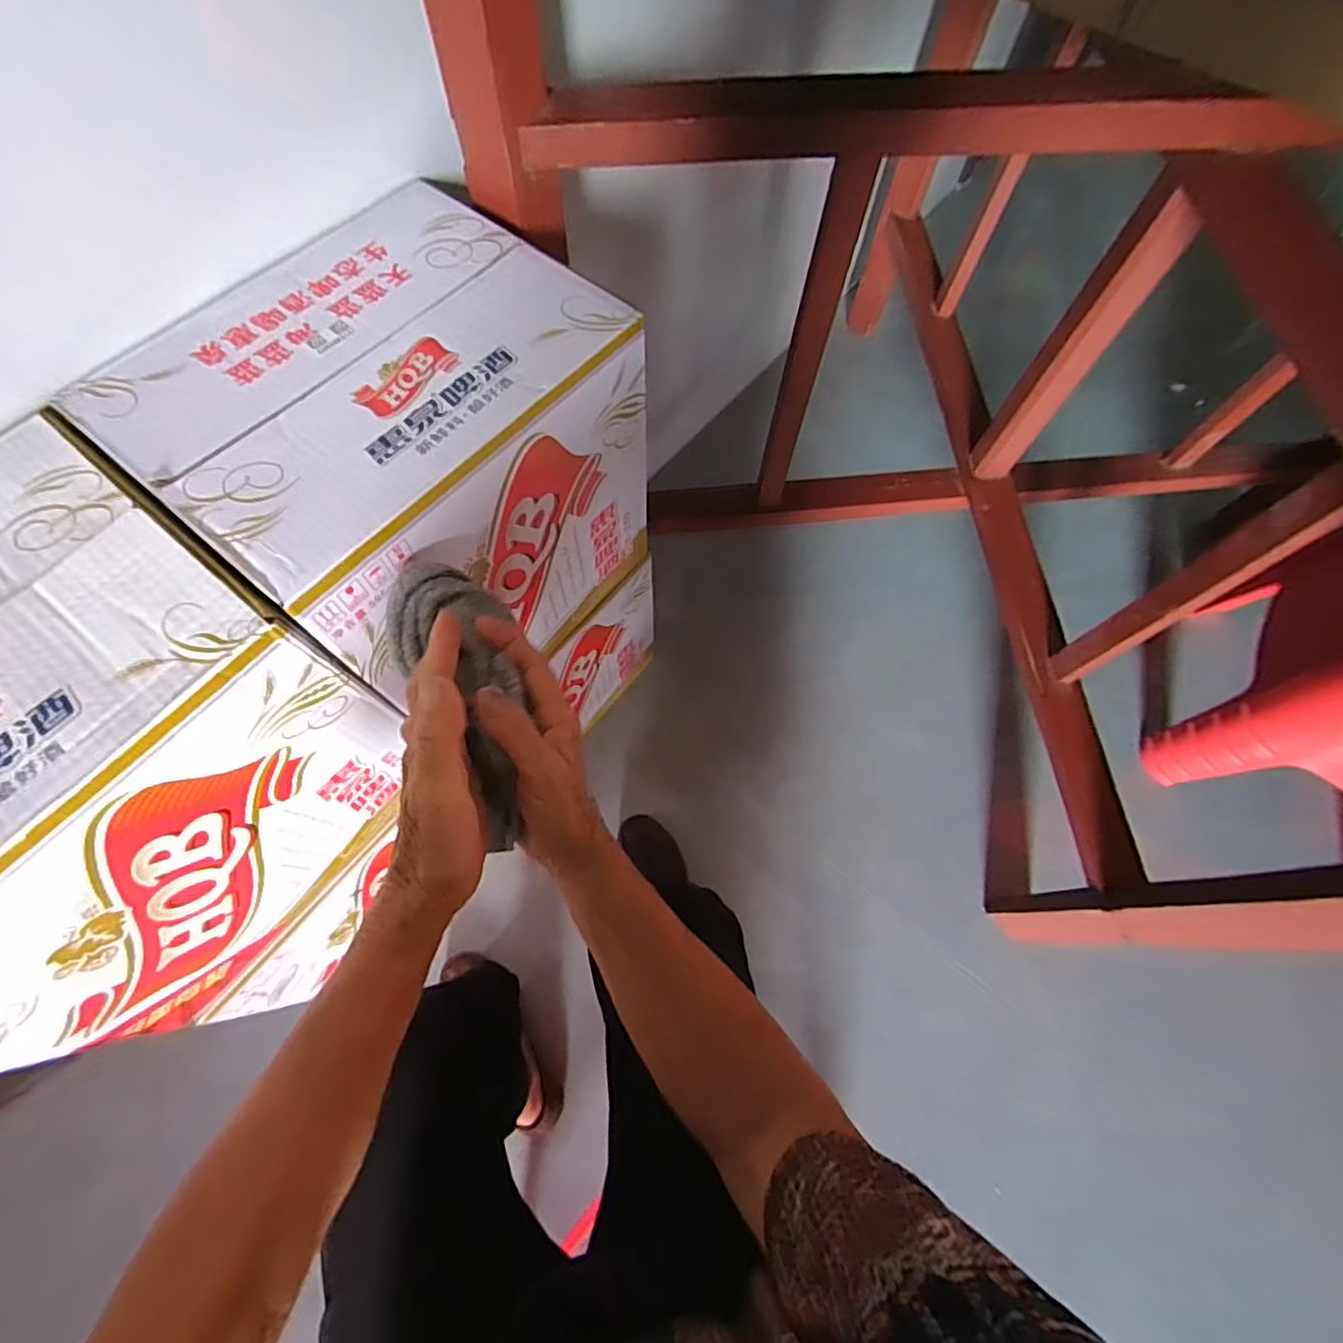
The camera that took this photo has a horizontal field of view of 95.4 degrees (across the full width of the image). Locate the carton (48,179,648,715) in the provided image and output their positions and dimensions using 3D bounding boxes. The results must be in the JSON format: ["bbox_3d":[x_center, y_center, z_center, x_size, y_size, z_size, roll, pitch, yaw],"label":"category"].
[{"bbox_3d":[-0.202,-0.153,0.508,0.224,0.257,0.295,36,71,12],"label":"carton"}]

